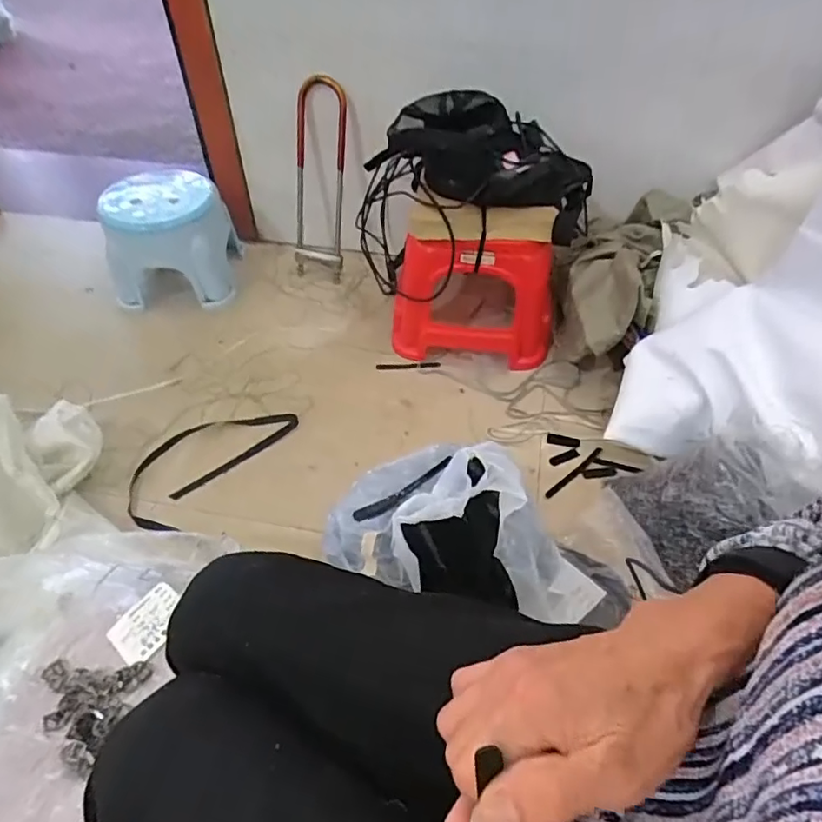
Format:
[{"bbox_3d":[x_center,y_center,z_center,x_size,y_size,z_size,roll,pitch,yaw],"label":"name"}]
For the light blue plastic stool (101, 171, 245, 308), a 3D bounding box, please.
[{"bbox_3d":[-0.510,-0.367,1.216,0.239,0.207,0.233,-1,48,-2],"label":"light blue plastic stool"}]

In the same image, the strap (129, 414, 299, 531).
[{"bbox_3d":[-0.357,0.074,0.975,0.161,0.033,0.288,31,54,24],"label":"strap"}]

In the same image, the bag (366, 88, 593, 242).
[{"bbox_3d":[0.137,-0.432,0.983,0.393,0.186,0.167,23,50,-2],"label":"bag"}]

